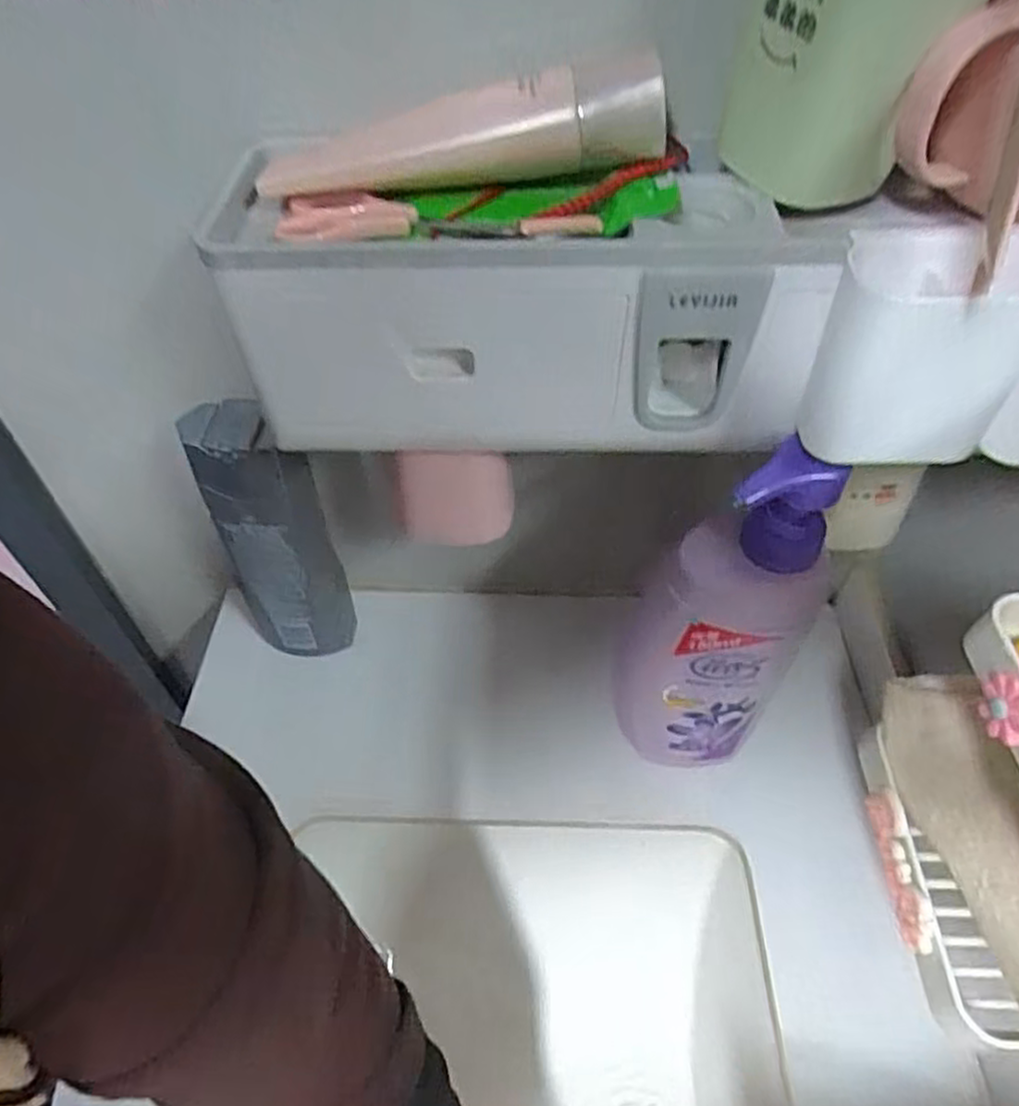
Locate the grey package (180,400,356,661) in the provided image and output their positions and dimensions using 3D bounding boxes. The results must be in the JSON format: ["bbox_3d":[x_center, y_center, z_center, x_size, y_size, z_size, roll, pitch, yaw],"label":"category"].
[{"bbox_3d":[-0.147,-0.001,0.462,0.065,0.206,0.034,20,53,15],"label":"grey package"}]

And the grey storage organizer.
[{"bbox_3d":[0.006,-0.093,0.311,0.238,0.111,0.058,5,50,4],"label":"grey storage organizer"}]

